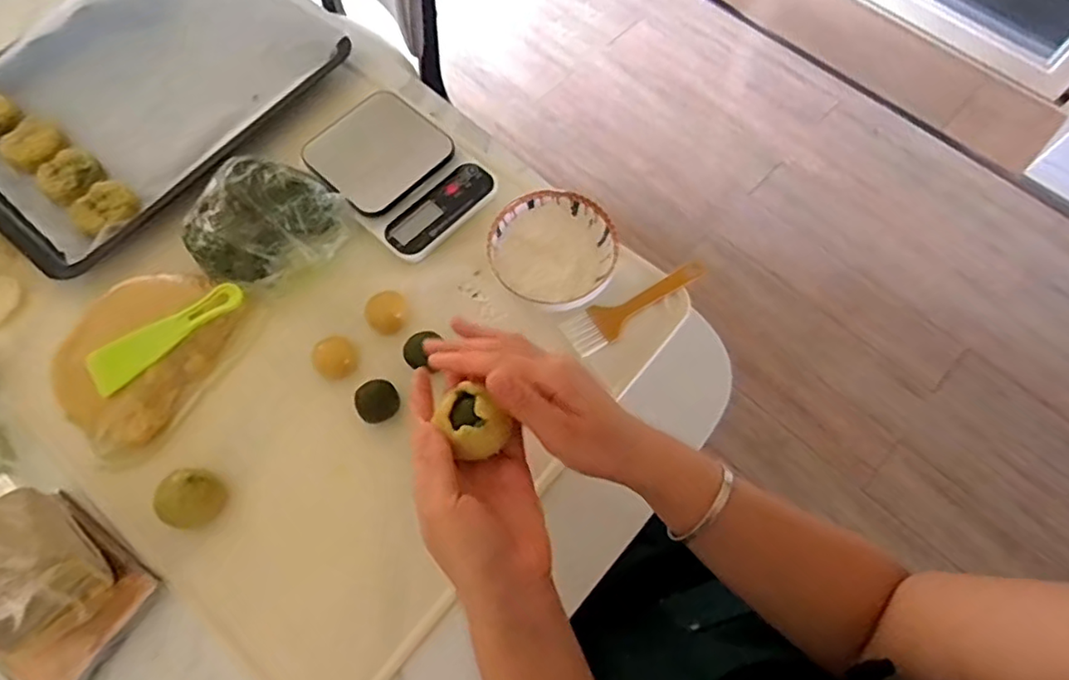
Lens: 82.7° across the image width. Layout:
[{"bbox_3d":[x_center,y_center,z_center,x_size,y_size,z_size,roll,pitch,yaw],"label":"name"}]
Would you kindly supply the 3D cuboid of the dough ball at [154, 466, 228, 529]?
[{"bbox_3d":[-0.282,0.129,0.498,0.048,0.028,0.047,1,67,-2],"label":"dough ball"}]

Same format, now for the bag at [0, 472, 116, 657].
[{"bbox_3d":[-0.373,0.161,0.442,0.072,0.101,0.123,-36,73,-16],"label":"bag"}]

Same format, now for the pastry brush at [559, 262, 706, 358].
[{"bbox_3d":[0.101,-0.037,0.577,0.152,0.020,0.040,-27,71,-13],"label":"pastry brush"}]

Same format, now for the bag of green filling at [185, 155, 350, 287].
[{"bbox_3d":[-0.261,-0.111,0.574,0.135,0.068,0.116,17,68,5],"label":"bag of green filling"}]

